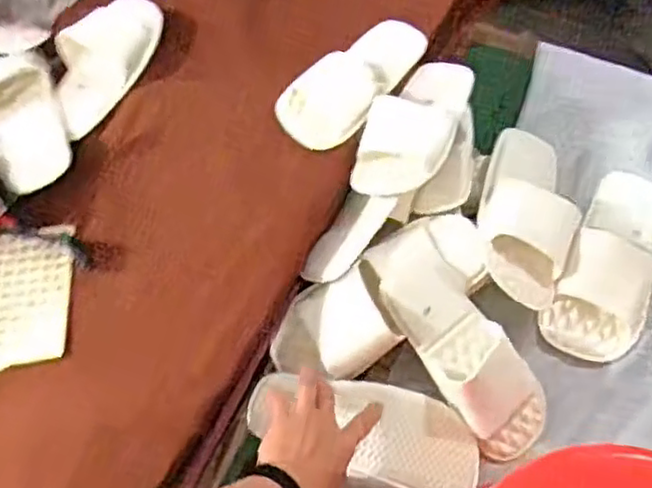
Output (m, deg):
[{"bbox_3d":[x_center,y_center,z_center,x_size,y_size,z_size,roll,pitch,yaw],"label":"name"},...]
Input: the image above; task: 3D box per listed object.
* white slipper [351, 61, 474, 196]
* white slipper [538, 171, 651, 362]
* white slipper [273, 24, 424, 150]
[{"bbox_3d":[0.110,-0.155,0.825,0.100,0.065,0.220,21,62,9],"label":"white slipper"},{"bbox_3d":[0.355,0.015,0.827,0.109,0.064,0.274,24,62,15],"label":"white slipper"},{"bbox_3d":[0.039,-0.205,0.849,0.099,0.062,0.225,36,66,21],"label":"white slipper"}]

